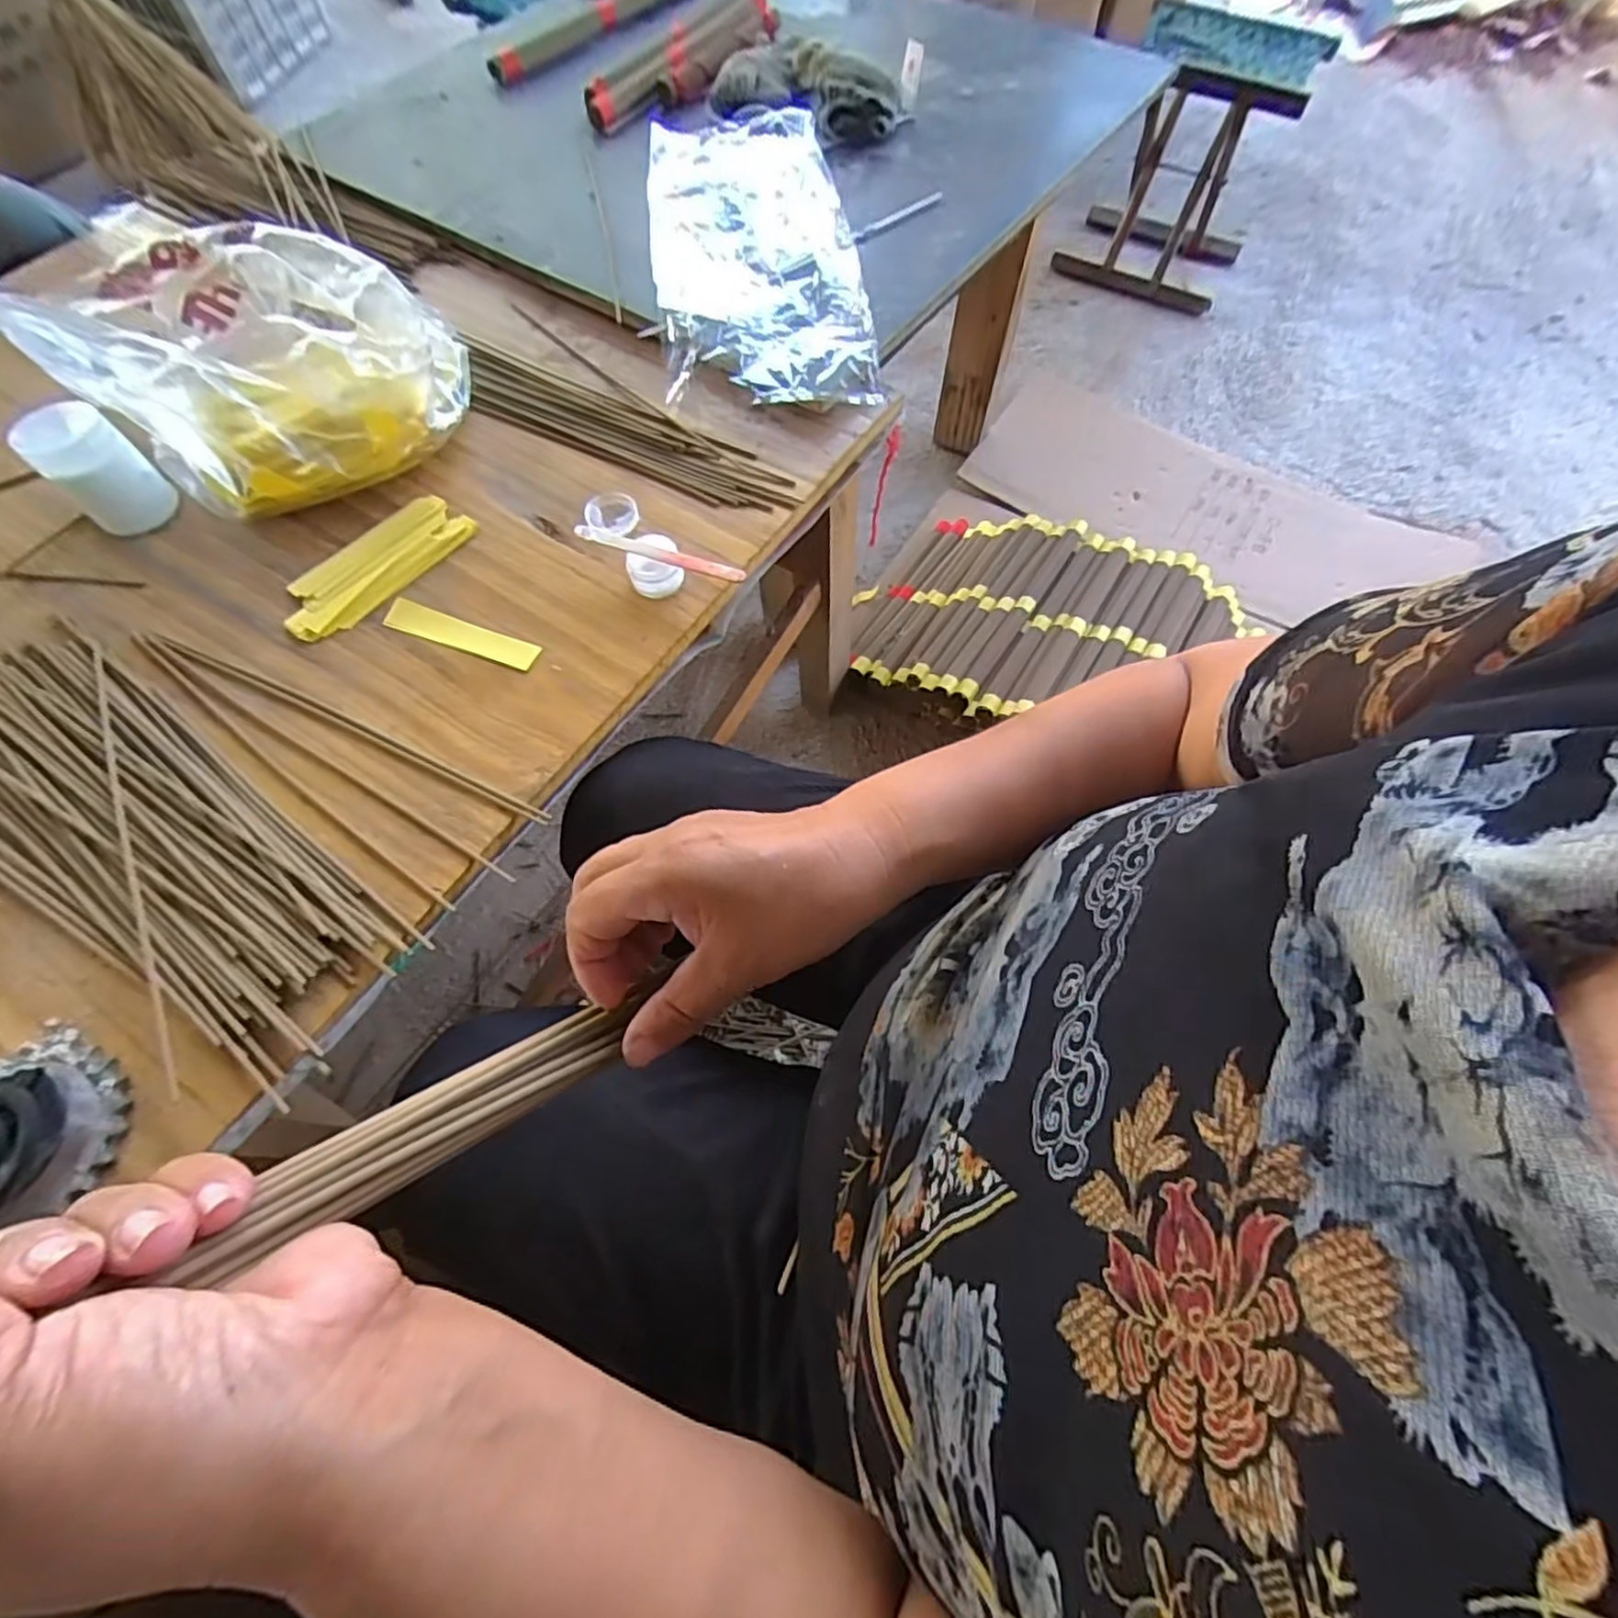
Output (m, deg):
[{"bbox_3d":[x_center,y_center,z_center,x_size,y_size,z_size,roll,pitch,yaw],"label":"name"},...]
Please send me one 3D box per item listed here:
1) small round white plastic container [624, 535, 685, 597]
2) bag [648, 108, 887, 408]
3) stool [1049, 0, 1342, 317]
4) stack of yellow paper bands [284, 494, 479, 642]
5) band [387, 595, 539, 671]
[{"bbox_3d":[-0.108,-0.168,0.486,0.036,0.029,0.032,-17,66,-8],"label":"small round white plastic container"},{"bbox_3d":[-0.049,-0.502,0.625,0.177,0.046,0.395,-7,66,-3],"label":"bag"},{"bbox_3d":[0.666,-1.151,1.234,0.295,0.310,0.281,28,68,12],"label":"stool"},{"bbox_3d":[-0.309,-0.174,0.495,0.067,0.006,0.138,40,71,16],"label":"stack of yellow paper bands"},{"bbox_3d":[-0.237,-0.120,0.476,0.111,0.006,0.023,18,67,8],"label":"band"}]

